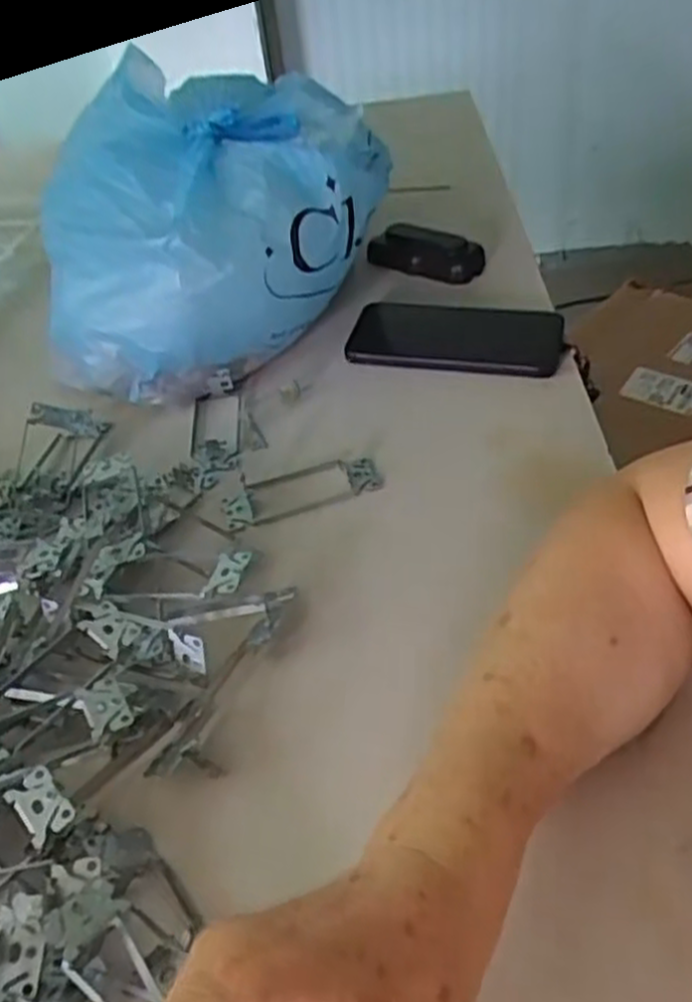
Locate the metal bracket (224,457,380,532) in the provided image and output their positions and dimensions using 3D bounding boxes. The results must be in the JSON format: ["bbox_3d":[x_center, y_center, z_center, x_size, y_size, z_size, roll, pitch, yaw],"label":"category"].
[{"bbox_3d":[-0.031,-0.009,0.540,0.105,0.007,0.040,-14,45,-9],"label":"metal bracket"}]

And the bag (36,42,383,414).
[{"bbox_3d":[-0.100,-0.215,0.643,0.244,0.161,0.248,5,46,11],"label":"bag"}]

